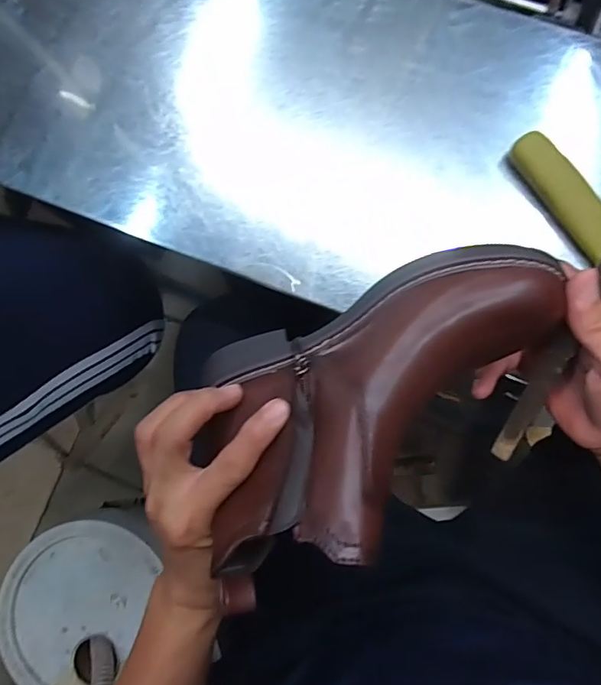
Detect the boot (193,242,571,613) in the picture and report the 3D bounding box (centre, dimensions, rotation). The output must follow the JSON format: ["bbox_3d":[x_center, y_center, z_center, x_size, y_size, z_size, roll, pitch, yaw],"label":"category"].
[{"bbox_3d":[0.048,0.044,0.298,0.243,0.074,0.163,-27,49,10],"label":"boot"}]

